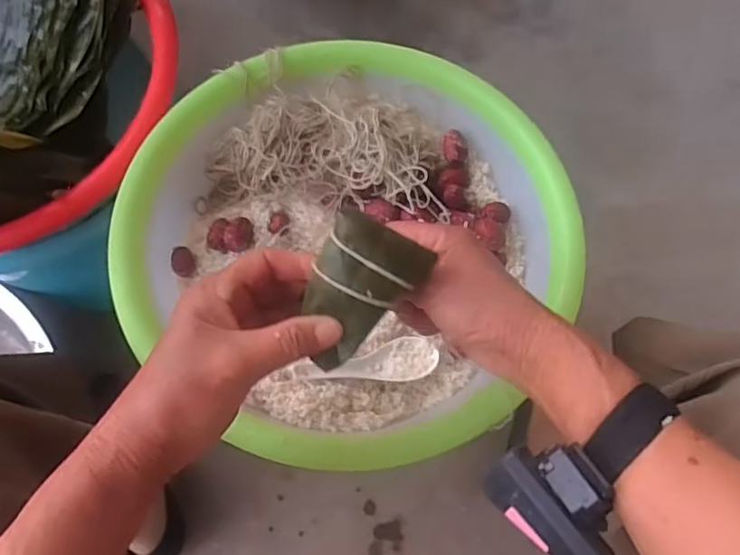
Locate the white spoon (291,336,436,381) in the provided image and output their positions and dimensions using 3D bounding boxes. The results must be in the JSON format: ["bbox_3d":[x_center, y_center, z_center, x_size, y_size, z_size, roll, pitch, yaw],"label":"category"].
[{"bbox_3d":[-0.003,0.073,0.482,0.122,0.016,0.036,-5,70,-20],"label":"white spoon"}]

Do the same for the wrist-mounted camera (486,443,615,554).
[{"bbox_3d":[0.101,0.113,0.295,0.049,0.034,0.067,-50,63,19],"label":"wrist-mounted camera"}]

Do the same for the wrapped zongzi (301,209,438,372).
[{"bbox_3d":[-0.013,0.004,0.325,0.054,0.040,0.079,40,97,-7],"label":"wrapped zongzi"}]

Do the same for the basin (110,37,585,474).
[{"bbox_3d":[-0.013,-0.039,0.491,0.348,0.095,0.348,1,70,-2],"label":"basin"}]

